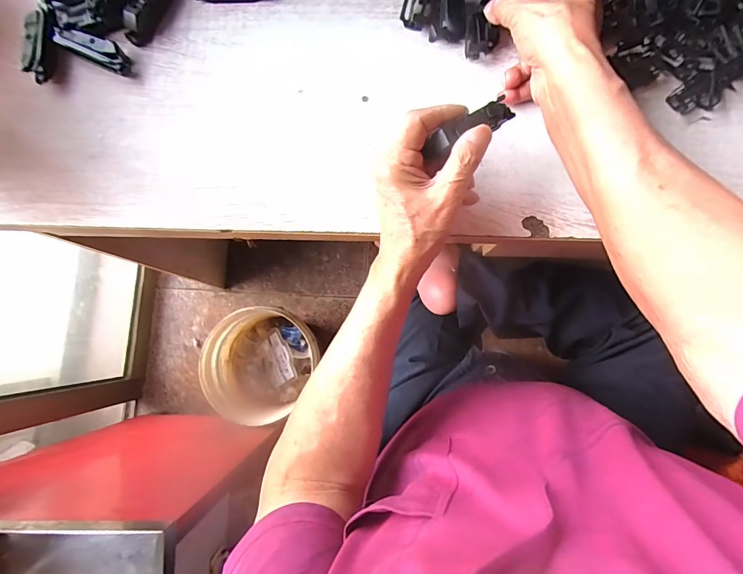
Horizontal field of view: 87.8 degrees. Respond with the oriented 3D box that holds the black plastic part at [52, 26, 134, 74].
[{"bbox_3d":[-0.274,-0.233,0.378,0.071,0.019,0.025,20,84,4],"label":"black plastic part"}]

